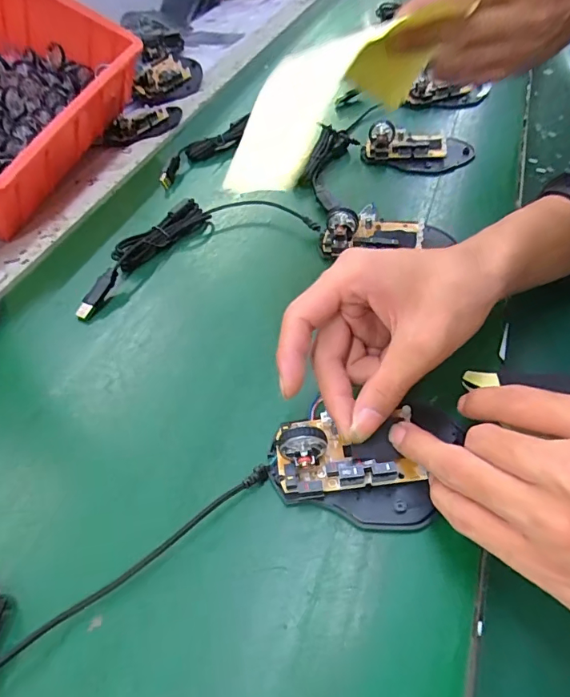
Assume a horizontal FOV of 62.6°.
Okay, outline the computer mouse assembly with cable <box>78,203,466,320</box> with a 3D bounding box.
[{"bbox_3d":[-0.023,-0.096,0.400,0.300,0.039,0.138,-10,48,-5],"label":"computer mouse assembly with cable"}]

